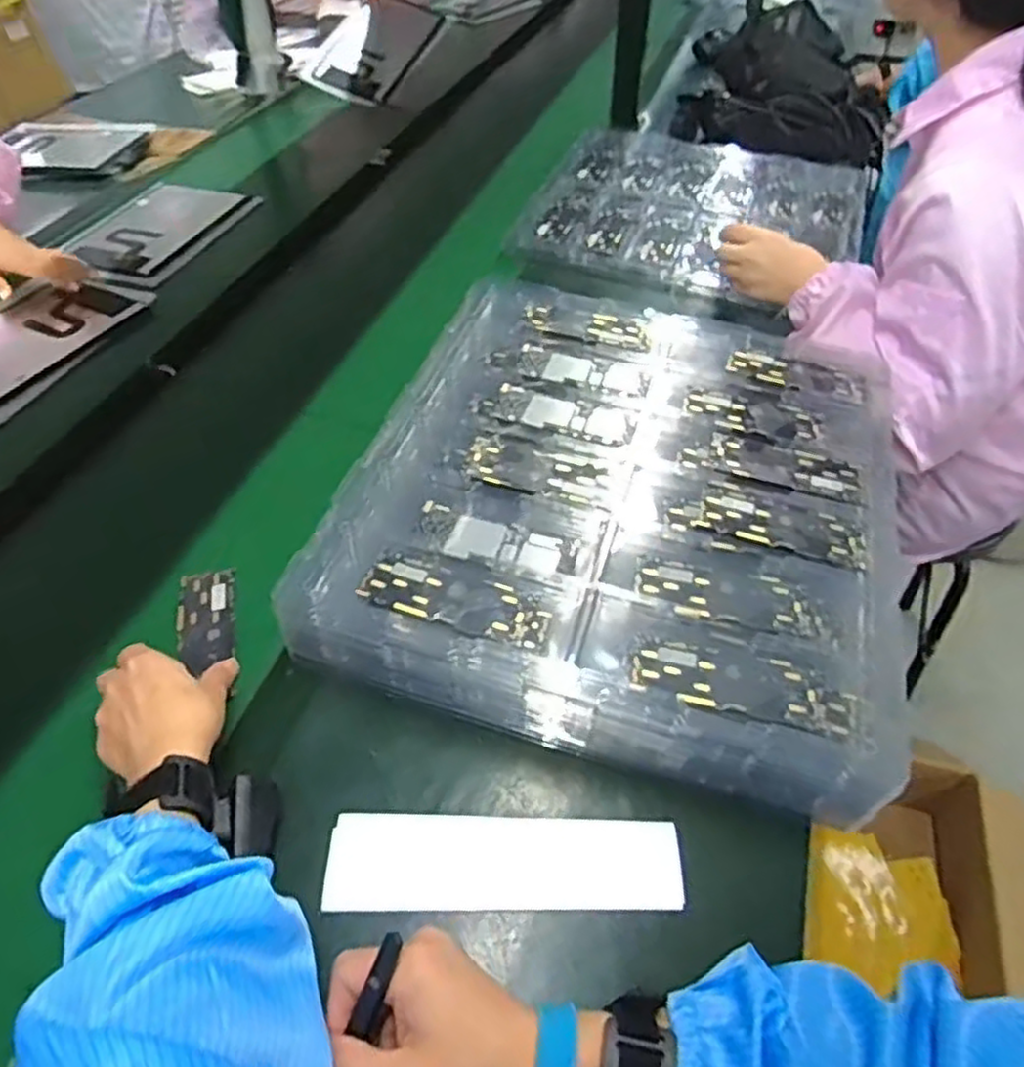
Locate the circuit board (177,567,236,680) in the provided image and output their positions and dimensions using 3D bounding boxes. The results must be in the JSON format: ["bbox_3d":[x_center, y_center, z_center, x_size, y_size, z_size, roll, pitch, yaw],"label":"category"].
[{"bbox_3d":[-0.245,0.066,0.578,0.044,0.009,0.089,-12,50,-9],"label":"circuit board"}]

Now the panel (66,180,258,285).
[{"bbox_3d":[-0.478,-0.406,0.961,0.162,0.010,0.257,11,50,10],"label":"panel"}]

